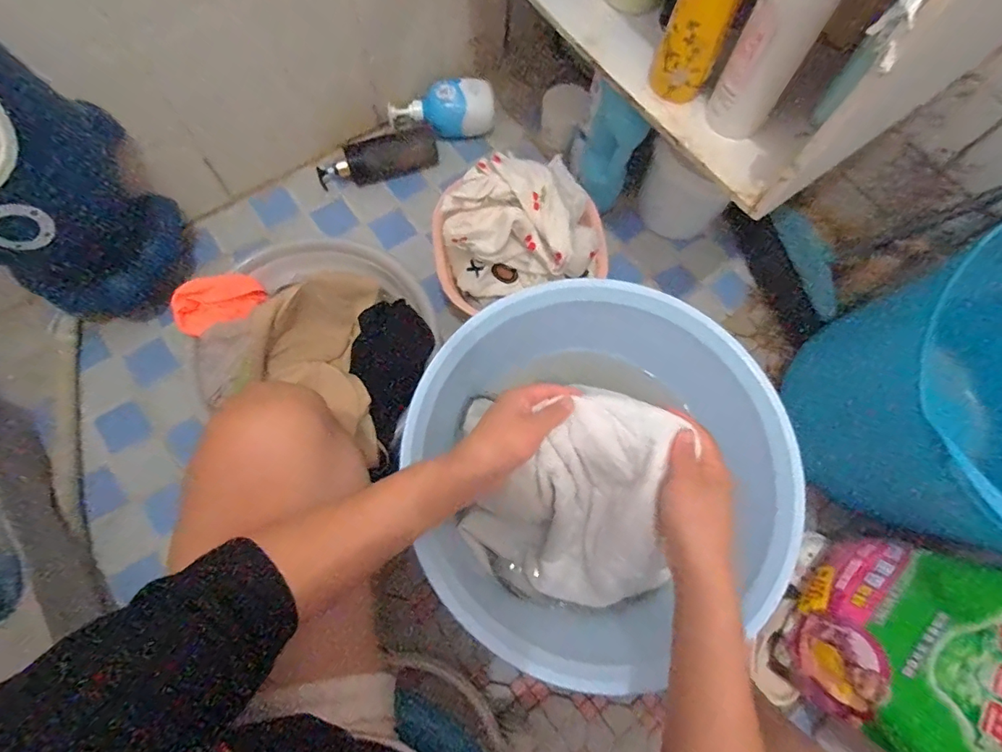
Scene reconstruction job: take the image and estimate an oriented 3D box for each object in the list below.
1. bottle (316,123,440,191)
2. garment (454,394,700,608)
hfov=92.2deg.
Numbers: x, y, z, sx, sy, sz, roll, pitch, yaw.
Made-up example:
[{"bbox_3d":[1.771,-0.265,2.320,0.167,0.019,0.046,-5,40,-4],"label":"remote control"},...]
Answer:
[{"bbox_3d":[-0.233,-0.414,0.902,0.226,0.061,0.075,-21,72,-7],"label":"bottle"},{"bbox_3d":[0.064,0.135,0.476,0.174,0.178,0.178,-3,70,-1],"label":"garment"}]

